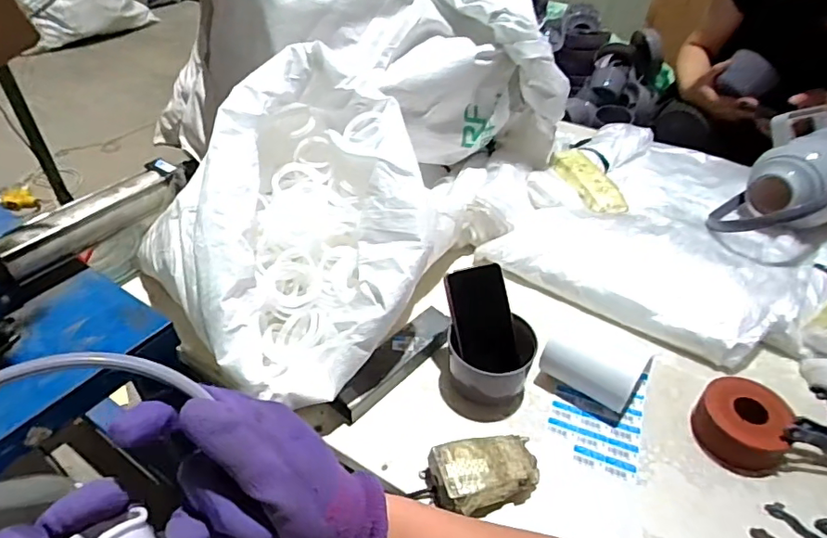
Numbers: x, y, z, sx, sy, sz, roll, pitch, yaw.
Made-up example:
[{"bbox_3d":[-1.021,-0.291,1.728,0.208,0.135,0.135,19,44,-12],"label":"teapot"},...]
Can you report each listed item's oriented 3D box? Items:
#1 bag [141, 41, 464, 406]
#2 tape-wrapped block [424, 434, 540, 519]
[{"bbox_3d":[-0.120,-0.063,0.663,0.264,0.252,0.381,-4,41,-7],"label":"bag"},{"bbox_3d":[0.081,0.224,0.585,0.123,0.051,0.067,-12,43,-15],"label":"tape-wrapped block"}]

